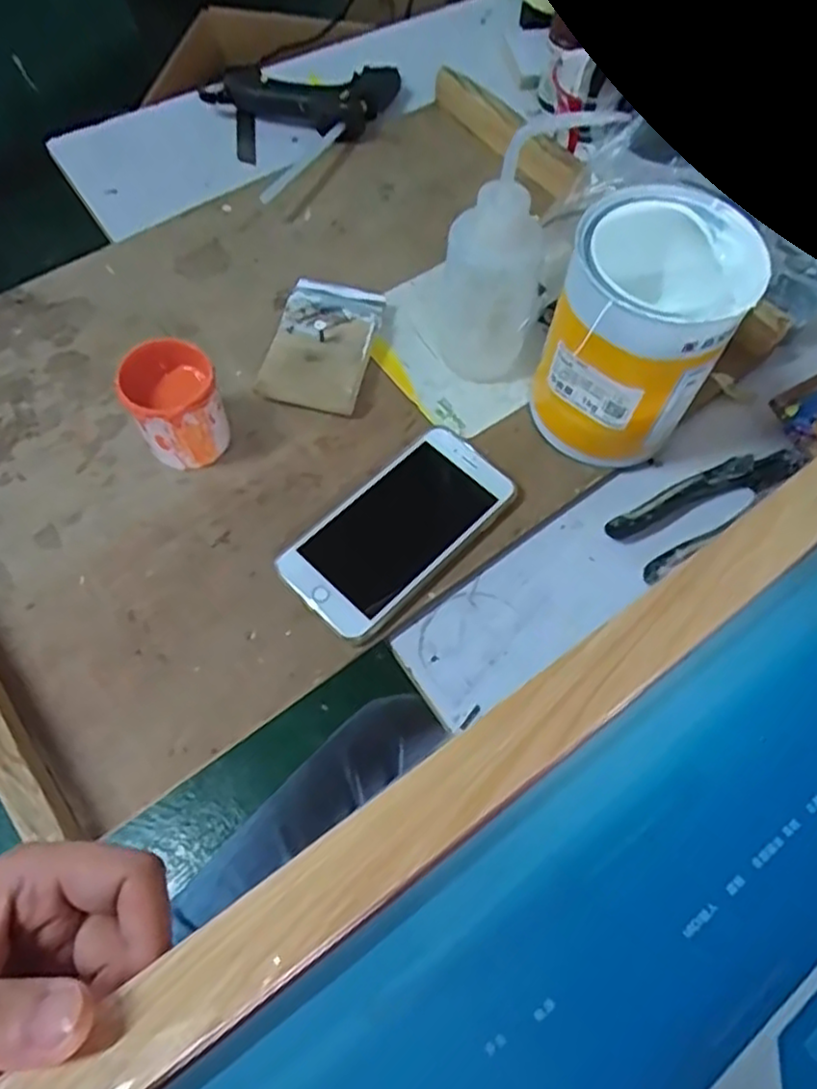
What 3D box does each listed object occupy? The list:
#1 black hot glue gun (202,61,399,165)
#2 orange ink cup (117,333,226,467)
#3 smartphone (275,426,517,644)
[{"bbox_3d":[-0.098,-0.414,0.660,0.182,0.028,0.101,-5,63,-4],"label":"black hot glue gun"},{"bbox_3d":[-0.152,-0.089,0.466,0.056,0.071,0.056,1,63,-1],"label":"orange ink cup"},{"bbox_3d":[-0.005,-0.012,0.462,0.079,0.007,0.157,40,69,18],"label":"smartphone"}]

